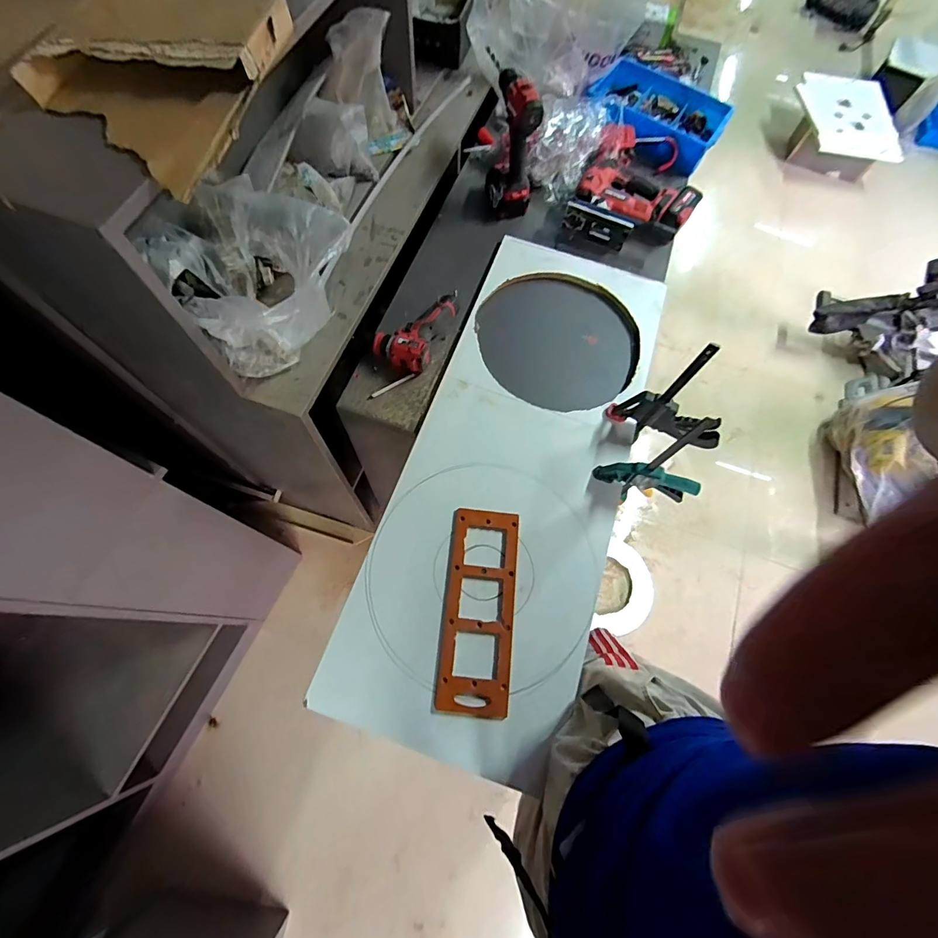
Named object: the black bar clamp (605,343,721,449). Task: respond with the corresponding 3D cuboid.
[{"bbox_3d":[0.378,-0.118,0.769,0.199,0.234,0.046,20,69,5],"label":"black bar clamp"}]

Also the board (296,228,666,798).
[{"bbox_3d":[0.096,-0.026,0.830,0.386,0.025,0.999,19,69,4],"label":"board"}]

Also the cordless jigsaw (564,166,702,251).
[{"bbox_3d":[0.388,-0.625,1.063,0.258,0.075,0.217,28,70,8],"label":"cordless jigsaw"}]

